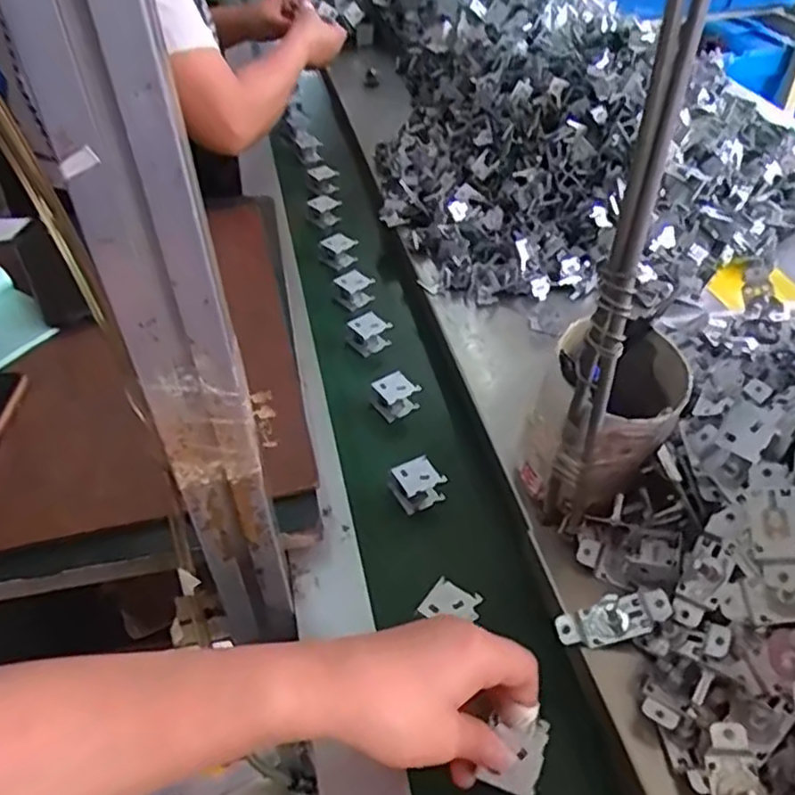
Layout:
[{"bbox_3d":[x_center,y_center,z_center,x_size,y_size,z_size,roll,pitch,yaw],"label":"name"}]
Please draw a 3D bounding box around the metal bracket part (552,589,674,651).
[{"bbox_3d":[0.123,0.126,0.403,0.064,0.010,0.025,-19,43,8],"label":"metal bracket part"}]

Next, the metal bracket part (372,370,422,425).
[{"bbox_3d":[-0.002,-0.001,0.590,0.034,0.025,0.026,-28,49,-25],"label":"metal bracket part"}]

